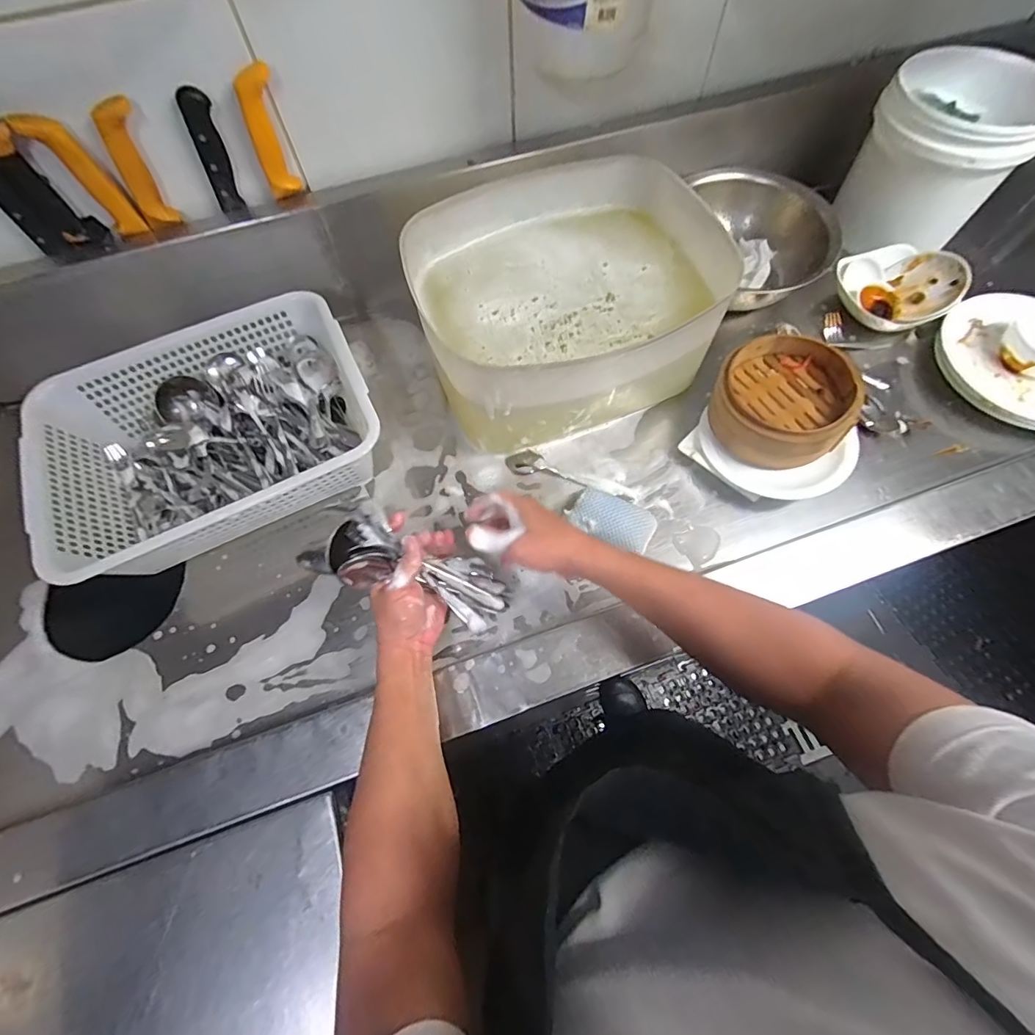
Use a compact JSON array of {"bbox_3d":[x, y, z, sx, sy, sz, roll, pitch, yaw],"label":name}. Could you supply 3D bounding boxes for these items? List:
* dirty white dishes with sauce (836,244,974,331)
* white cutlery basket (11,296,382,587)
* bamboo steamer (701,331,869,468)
[{"bbox_3d":[0.577,-0.352,0.718,0.140,0.062,0.153,0,67,1],"label":"dirty white dishes with sauce"},{"bbox_3d":[-0.399,-0.119,0.629,0.389,0.117,0.311,-26,69,-10],"label":"white cutlery basket"},{"bbox_3d":[0.333,-0.149,0.600,0.157,0.068,0.159,0,67,1],"label":"bamboo steamer"}]

